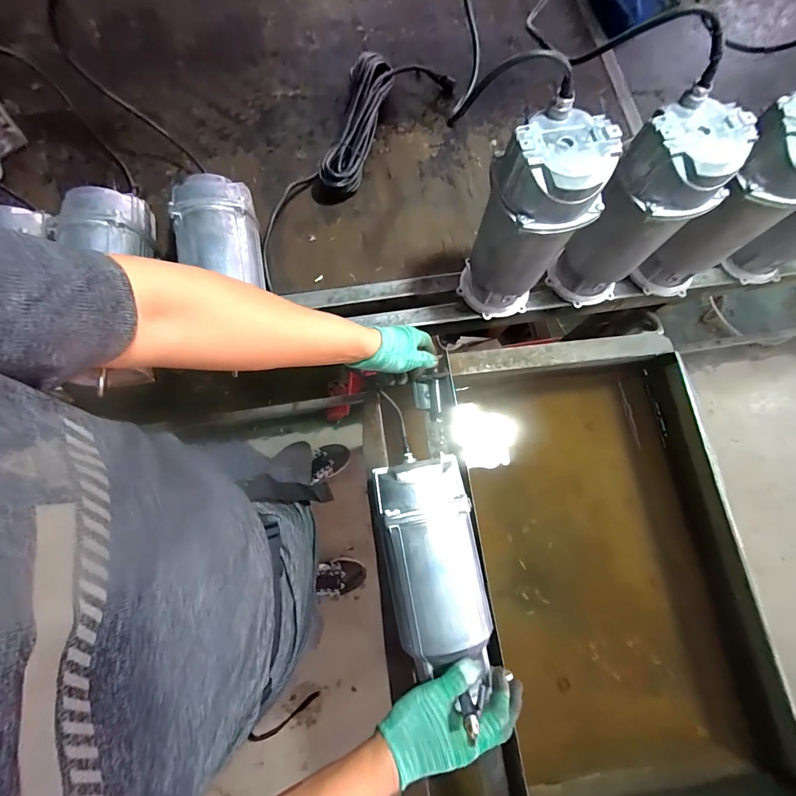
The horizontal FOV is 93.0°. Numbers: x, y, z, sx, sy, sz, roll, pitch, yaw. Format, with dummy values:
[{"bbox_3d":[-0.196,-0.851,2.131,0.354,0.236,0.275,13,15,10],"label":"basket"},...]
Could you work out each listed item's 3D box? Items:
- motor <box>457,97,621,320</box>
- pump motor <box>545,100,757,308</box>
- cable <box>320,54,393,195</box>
[{"bbox_3d":[0.182,-0.236,0.558,0.136,0.296,0.117,29,75,7],"label":"motor"},{"bbox_3d":[0.342,-0.255,0.568,0.128,0.291,0.139,0,74,-2],"label":"pump motor"},{"bbox_3d":[-0.082,-0.537,0.755,0.089,0.057,0.333,10,75,0],"label":"cable"}]

